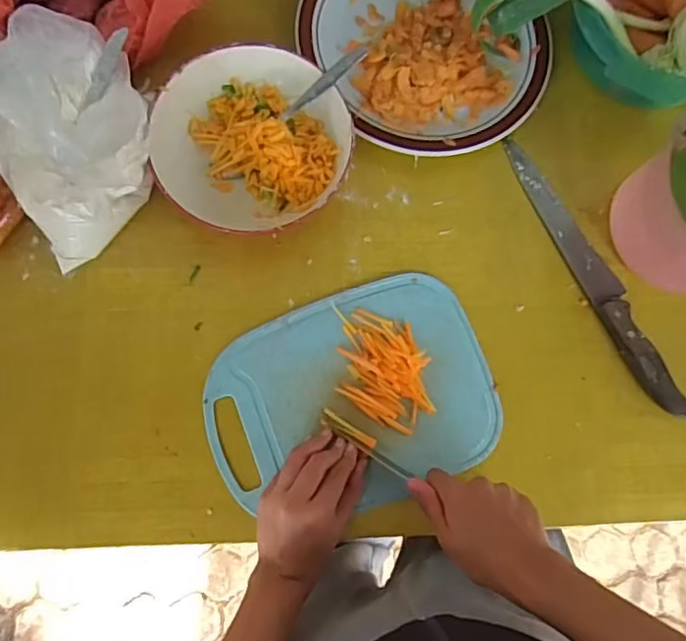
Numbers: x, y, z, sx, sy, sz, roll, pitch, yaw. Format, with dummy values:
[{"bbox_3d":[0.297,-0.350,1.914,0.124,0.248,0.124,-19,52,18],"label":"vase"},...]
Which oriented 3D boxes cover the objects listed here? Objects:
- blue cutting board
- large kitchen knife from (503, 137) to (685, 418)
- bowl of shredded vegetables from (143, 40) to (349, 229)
[{"bbox_3d":[0.008,0.069,0.521,0.245,0.016,0.179,-22,83,-7],"label":"blue cutting board"},{"bbox_3d":[0.237,-0.044,0.556,0.036,0.018,0.298,-26,84,-8],"label":"large kitchen knife"},{"bbox_3d":[-0.080,-0.161,0.535,0.166,0.049,0.160,1,81,-4],"label":"bowl of shredded vegetables"}]

